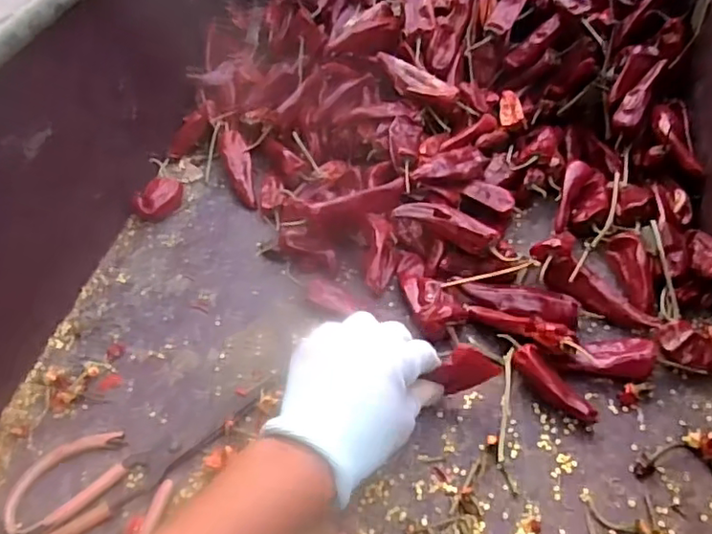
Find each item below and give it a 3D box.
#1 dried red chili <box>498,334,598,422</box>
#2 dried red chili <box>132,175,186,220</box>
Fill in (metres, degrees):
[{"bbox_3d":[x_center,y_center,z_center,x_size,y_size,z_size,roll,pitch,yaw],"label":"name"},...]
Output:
[{"bbox_3d":[0.135,0.080,0.437,0.022,0.026,0.084,-28,52,-17],"label":"dried red chili"},{"bbox_3d":[-0.200,-0.070,0.617,0.025,0.028,0.057,26,57,26],"label":"dried red chili"}]

